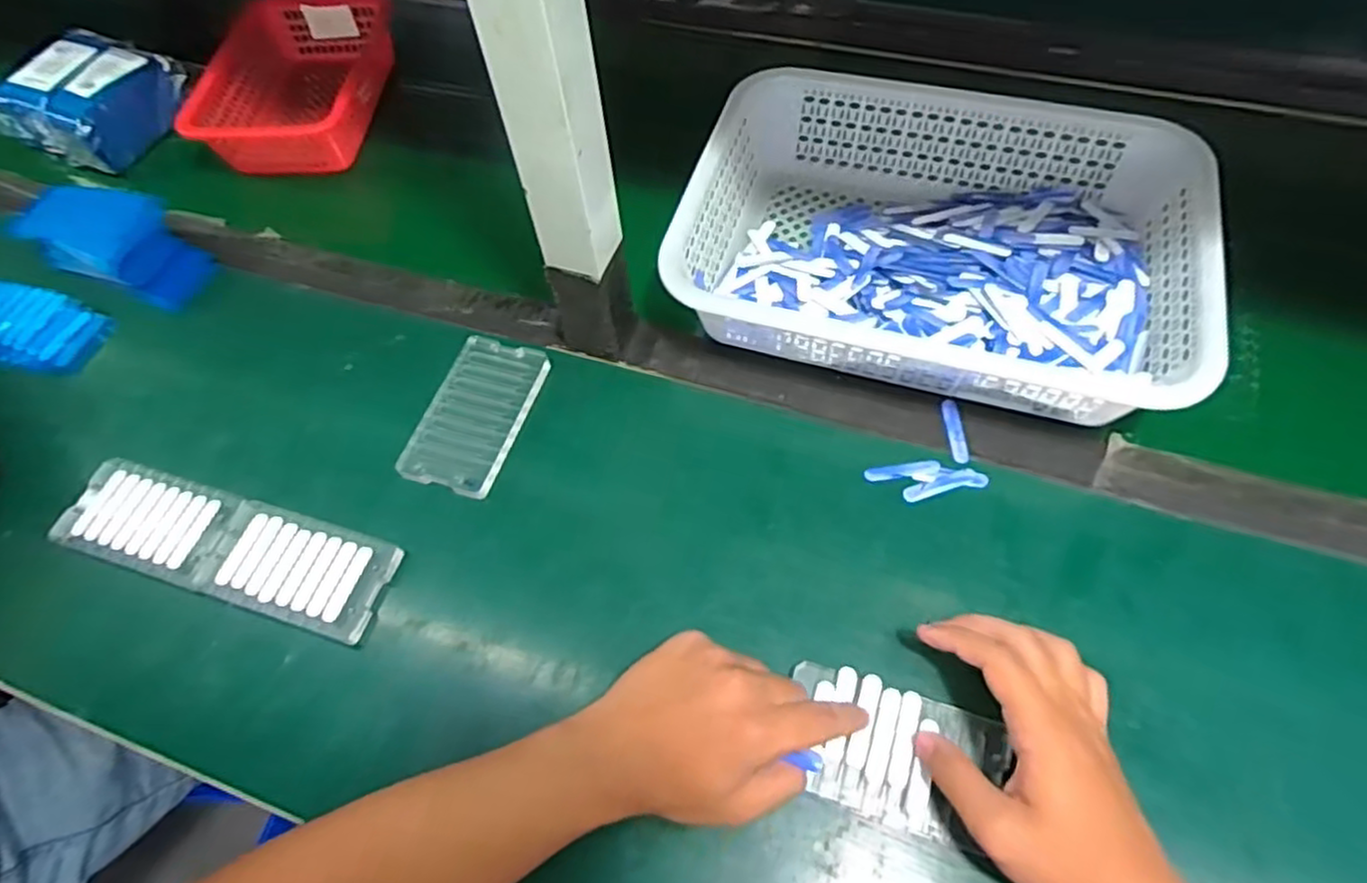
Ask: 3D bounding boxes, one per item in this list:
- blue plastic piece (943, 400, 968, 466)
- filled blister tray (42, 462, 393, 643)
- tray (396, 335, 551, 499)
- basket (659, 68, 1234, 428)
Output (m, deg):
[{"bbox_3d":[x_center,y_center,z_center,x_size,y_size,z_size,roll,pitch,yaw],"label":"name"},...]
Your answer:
[{"bbox_3d":[0.190,-0.008,0.499,0.011,0.004,0.052,0,60,3],"label":"blue plastic piece"},{"bbox_3d":[-0.310,0.070,0.484,0.232,0.014,0.066,15,62,11],"label":"filled blister tray"},{"bbox_3d":[-0.151,-0.020,0.526,0.070,0.017,0.121,15,62,11],"label":"tray"},{"bbox_3d":[0.189,-0.155,0.545,0.357,0.080,0.256,16,62,12],"label":"basket"}]

